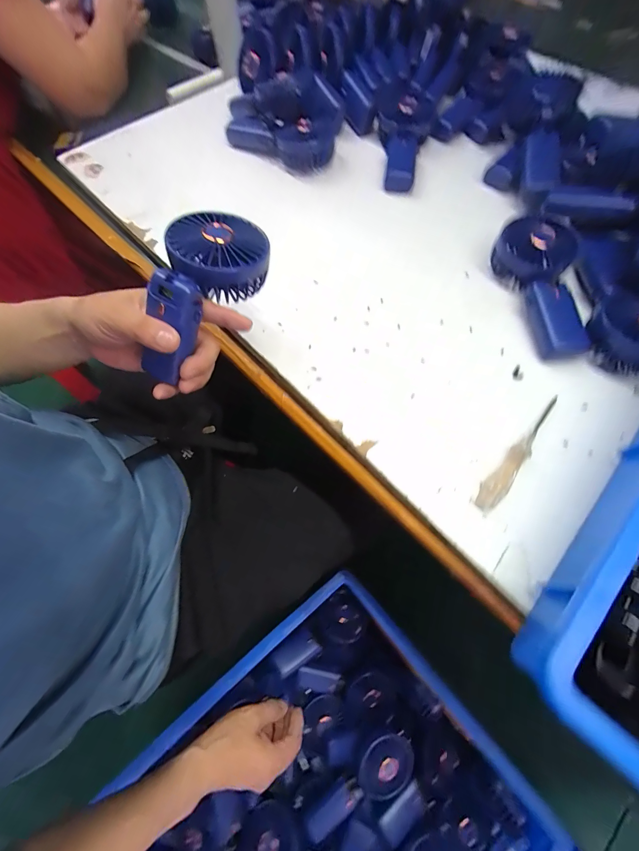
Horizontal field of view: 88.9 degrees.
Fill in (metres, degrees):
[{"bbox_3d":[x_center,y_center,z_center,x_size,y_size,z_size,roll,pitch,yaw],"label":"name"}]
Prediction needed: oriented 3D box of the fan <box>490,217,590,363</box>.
[{"bbox_3d":[0.253,-0.155,0.364,0.074,0.046,0.182,-5,66,0],"label":"fan"}]

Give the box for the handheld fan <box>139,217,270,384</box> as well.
[{"bbox_3d":[-0.105,-0.113,0.280,0.069,0.057,0.158,30,86,14],"label":"handheld fan"}]

